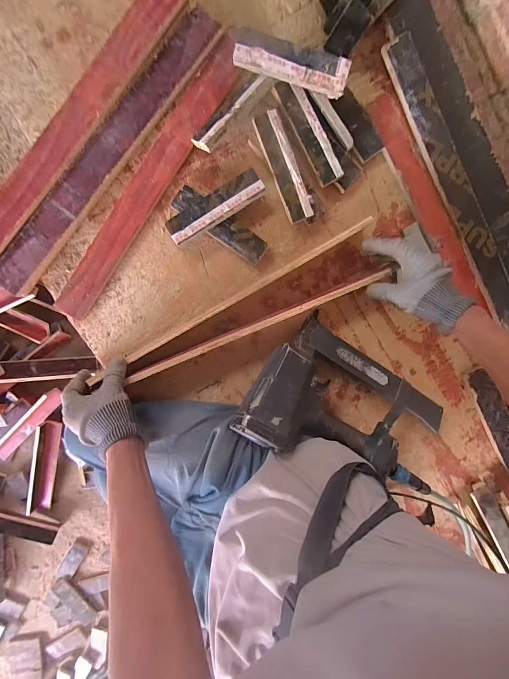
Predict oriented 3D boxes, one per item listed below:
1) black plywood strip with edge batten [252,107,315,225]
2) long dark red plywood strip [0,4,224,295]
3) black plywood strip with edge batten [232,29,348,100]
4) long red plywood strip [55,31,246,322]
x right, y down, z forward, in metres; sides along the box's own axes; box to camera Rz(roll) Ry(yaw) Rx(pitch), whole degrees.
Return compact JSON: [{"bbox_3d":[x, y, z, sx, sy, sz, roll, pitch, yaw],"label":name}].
[{"bbox_3d":[0.046,-0.267,0.480,0.038,0.032,0.159,-23,99,0],"label":"black plywood strip with edge batten"},{"bbox_3d":[-0.225,-0.271,0.453,0.050,0.016,0.486,39,94,-14],"label":"long dark red plywood strip"},{"bbox_3d":[0.053,-0.393,0.428,0.161,0.020,0.045,17,94,-6],"label":"black plywood strip with edge batten"},{"bbox_3d":[-0.163,-0.237,0.476,0.050,0.017,0.480,34,95,-8],"label":"long red plywood strip"}]

